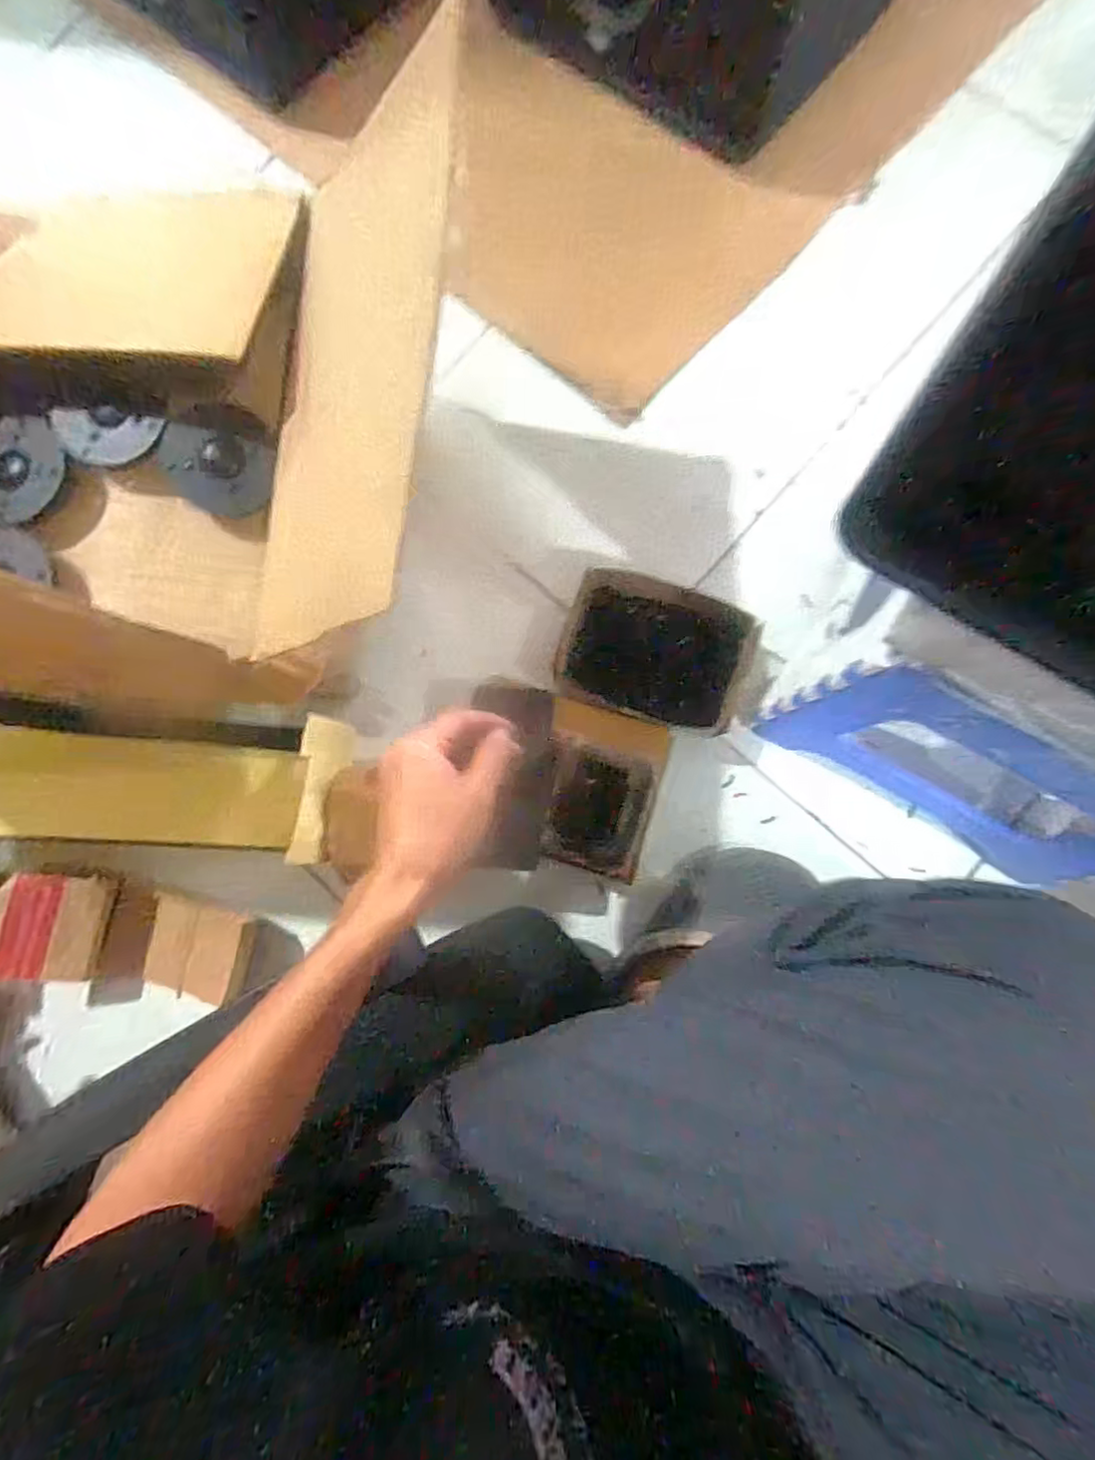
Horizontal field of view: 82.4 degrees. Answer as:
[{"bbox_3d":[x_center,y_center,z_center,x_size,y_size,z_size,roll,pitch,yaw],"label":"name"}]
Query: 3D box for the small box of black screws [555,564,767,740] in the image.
[{"bbox_3d":[0.110,-0.080,0.652,0.188,0.063,0.135,17,83,7],"label":"small box of black screws"}]

